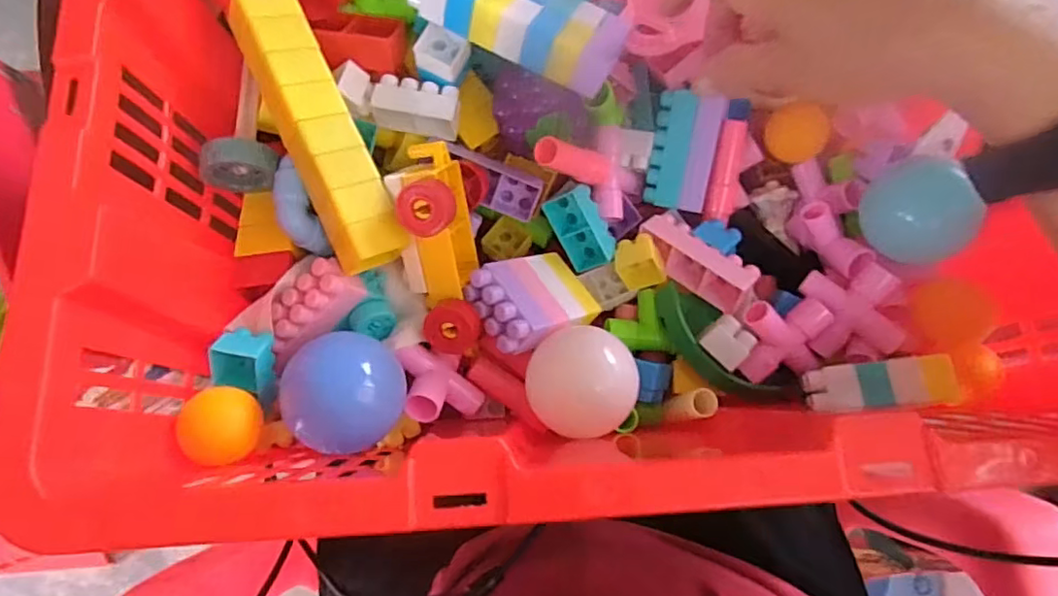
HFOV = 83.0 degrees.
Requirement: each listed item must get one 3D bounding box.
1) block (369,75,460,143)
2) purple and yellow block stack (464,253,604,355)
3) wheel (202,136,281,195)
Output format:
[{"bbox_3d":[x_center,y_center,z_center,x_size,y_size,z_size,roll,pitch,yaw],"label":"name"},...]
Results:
[{"bbox_3d":[-0.062,-0.108,0.341,0.049,0.024,0.025,15,75,4],"label":"block"},{"bbox_3d":[0.004,0.001,0.332,0.067,0.021,0.049,-12,60,-45],"label":"purple and yellow block stack"},{"bbox_3d":[-0.152,-0.070,0.313,0.036,0.028,0.018,-10,75,-2],"label":"wheel"}]

